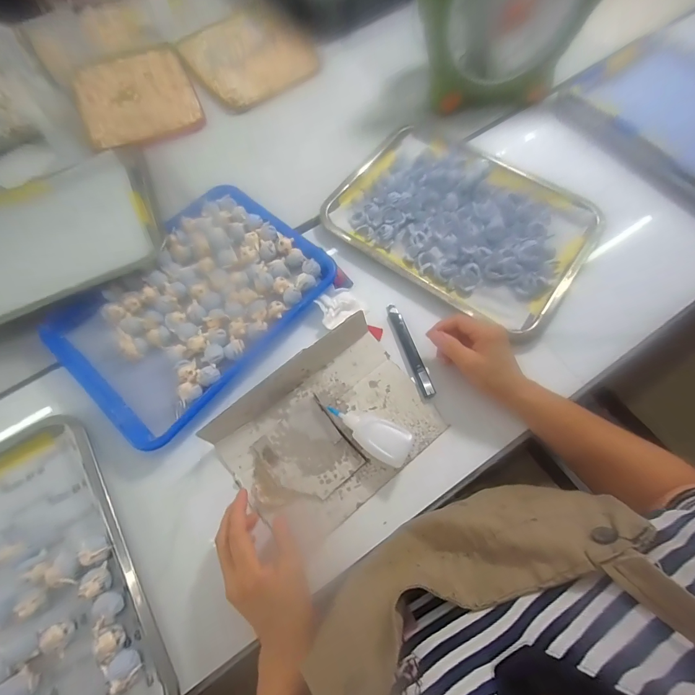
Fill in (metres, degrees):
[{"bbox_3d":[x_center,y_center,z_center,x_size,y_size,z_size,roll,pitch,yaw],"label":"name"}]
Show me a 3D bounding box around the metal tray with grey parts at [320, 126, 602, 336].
[{"bbox_3d":[0.163,-0.197,0.509,0.341,0.024,0.246,35,74,13],"label":"metal tray with grey parts"}]

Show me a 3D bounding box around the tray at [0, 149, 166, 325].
[{"bbox_3d":[-0.453,-0.157,0.502,0.354,0.029,0.264,-29,72,-9],"label":"tray"}]

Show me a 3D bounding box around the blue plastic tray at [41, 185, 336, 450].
[{"bbox_3d":[-0.205,-0.061,0.469,0.231,0.022,0.327,37,74,14],"label":"blue plastic tray"}]

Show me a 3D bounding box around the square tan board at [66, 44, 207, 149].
[{"bbox_3d":[-0.383,-0.458,0.635,0.196,0.010,0.275,-24,71,-7],"label":"square tan board"}]

